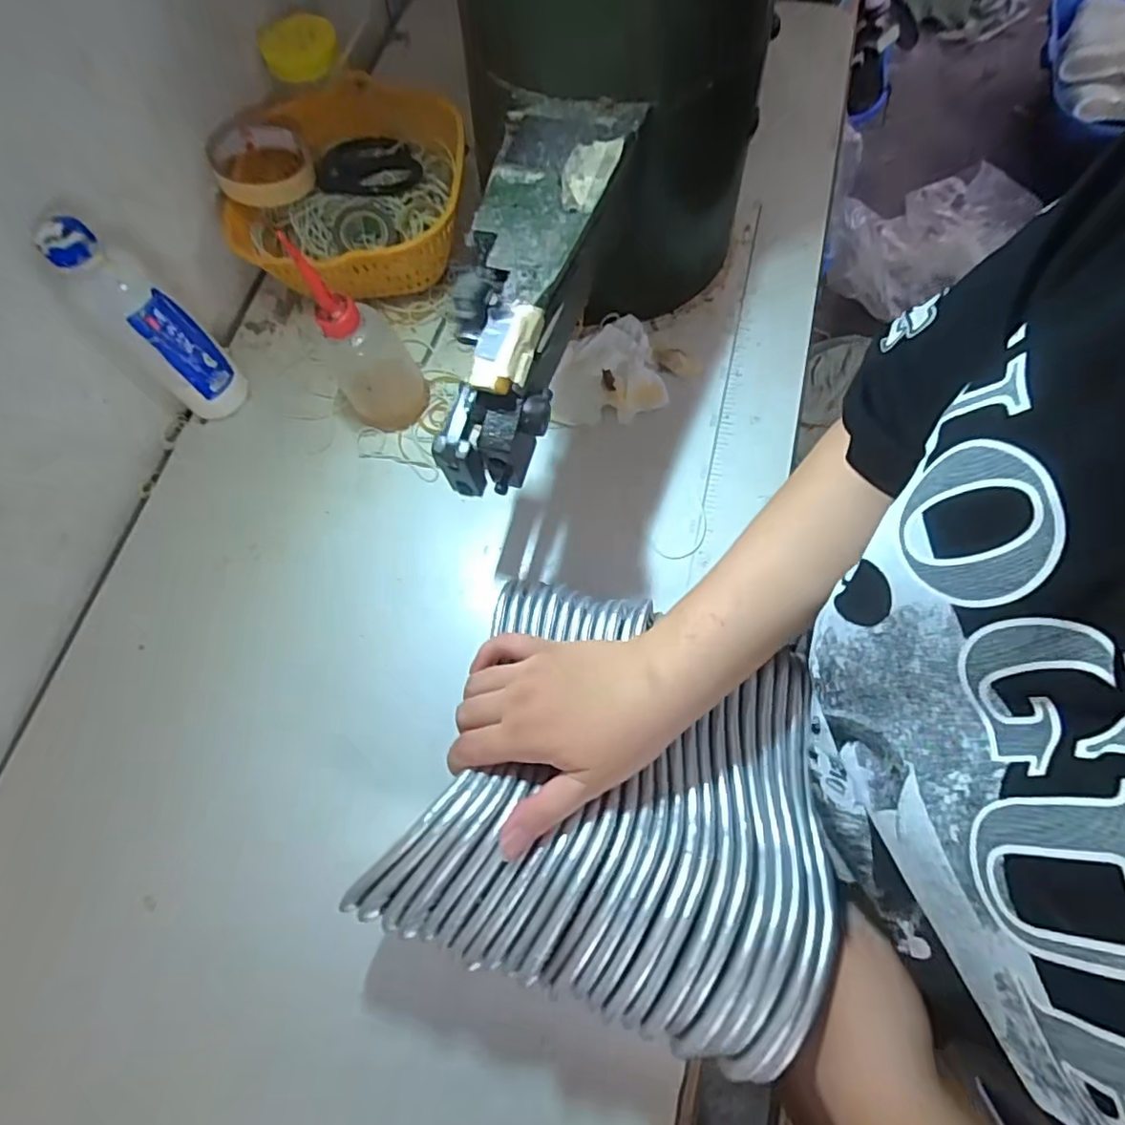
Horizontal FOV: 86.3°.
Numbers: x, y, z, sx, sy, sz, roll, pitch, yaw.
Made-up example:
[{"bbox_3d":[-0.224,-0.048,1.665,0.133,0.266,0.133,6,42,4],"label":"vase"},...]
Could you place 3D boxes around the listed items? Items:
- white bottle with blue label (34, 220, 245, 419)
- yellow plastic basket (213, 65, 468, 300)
[{"bbox_3d":[-0.317,-0.182,0.473,0.047,0.180,0.058,36,76,14],"label":"white bottle with blue label"},{"bbox_3d":[-0.199,-0.335,0.558,0.200,0.100,0.209,-1,71,2],"label":"yellow plastic basket"}]

